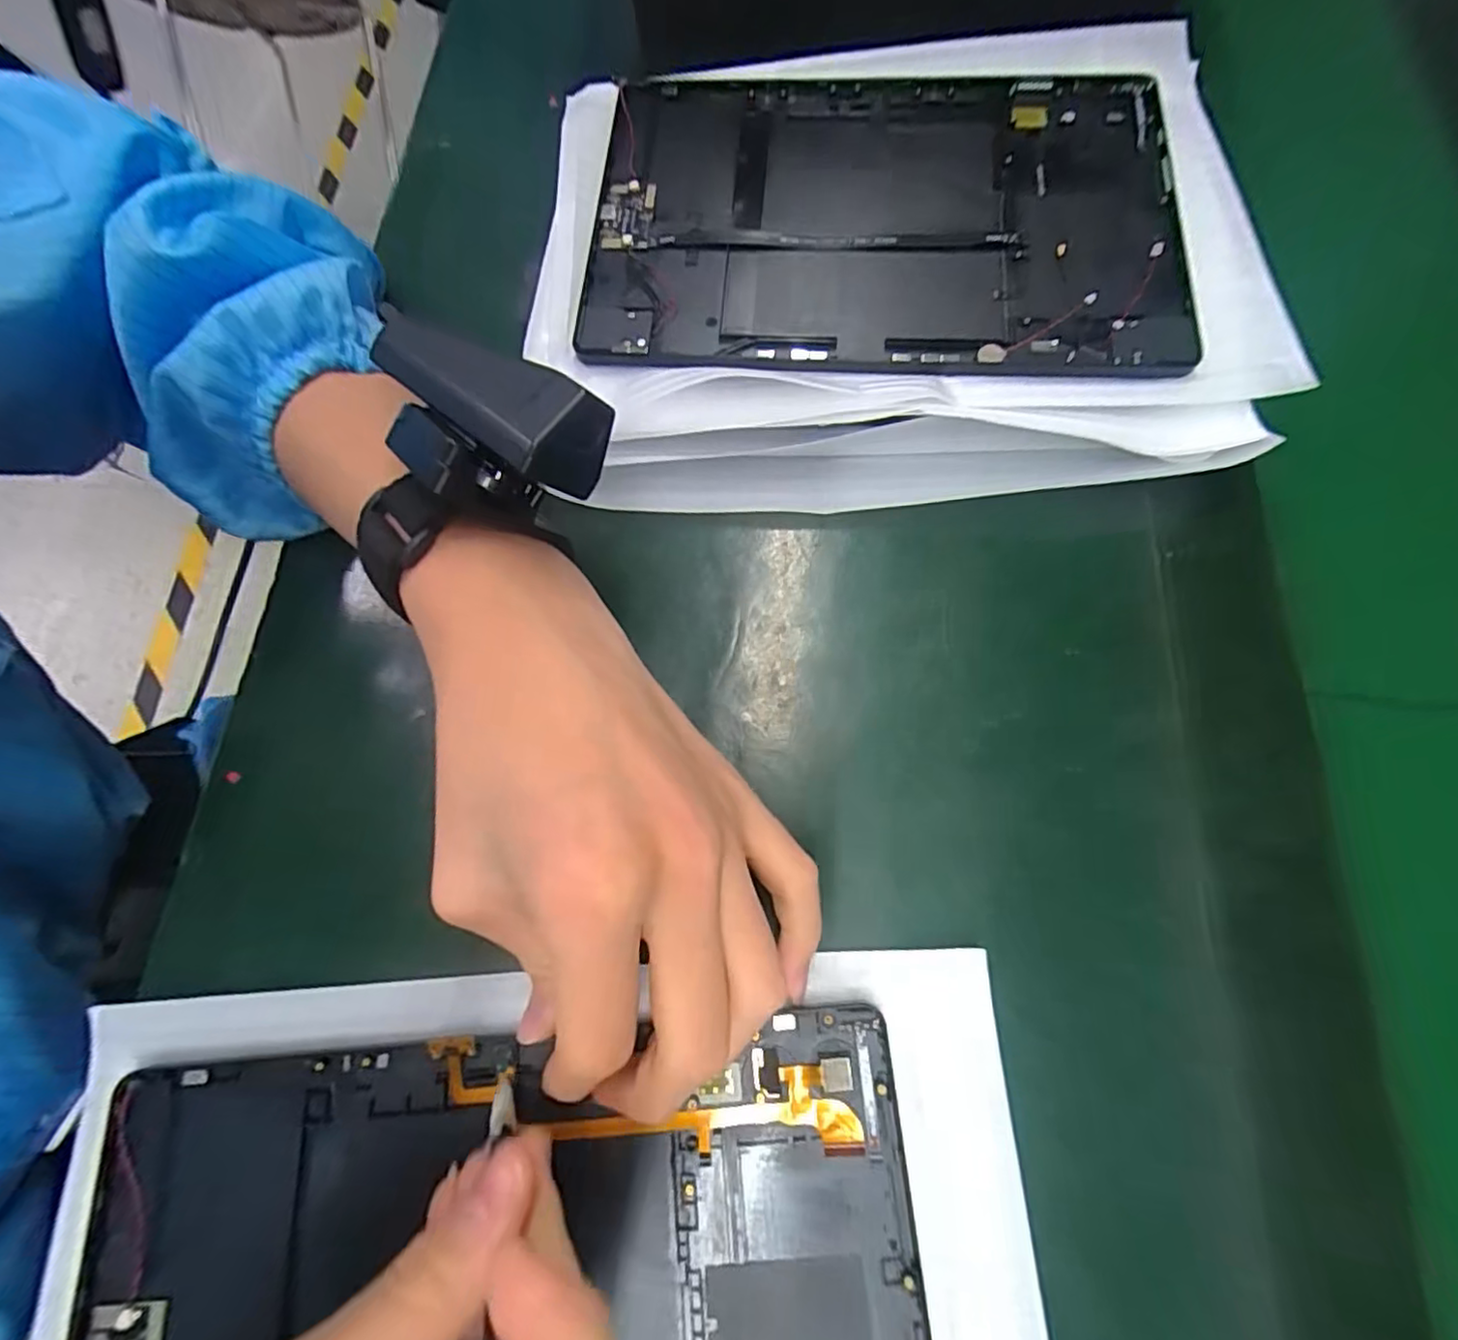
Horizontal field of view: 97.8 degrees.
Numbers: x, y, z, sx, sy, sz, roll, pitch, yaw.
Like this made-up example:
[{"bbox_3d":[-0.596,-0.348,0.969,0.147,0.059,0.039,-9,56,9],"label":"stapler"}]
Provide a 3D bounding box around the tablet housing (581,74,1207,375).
[{"bbox_3d":[0.058,-0.187,0.264,0.229,0.014,0.158,4,74,7],"label":"tablet housing"}]

